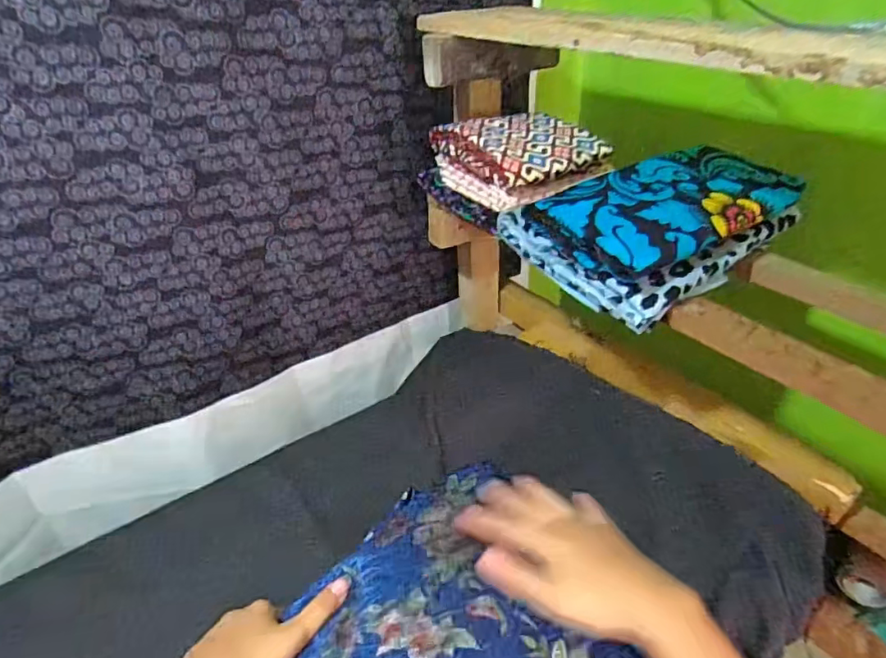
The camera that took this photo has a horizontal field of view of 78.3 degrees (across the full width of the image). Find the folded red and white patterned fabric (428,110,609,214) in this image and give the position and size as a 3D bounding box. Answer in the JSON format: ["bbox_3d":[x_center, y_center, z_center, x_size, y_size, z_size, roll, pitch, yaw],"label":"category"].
[{"bbox_3d":[0.099,-0.220,0.685,0.168,0.067,0.151,-21,39,-27],"label":"folded red and white patterned fabric"}]

